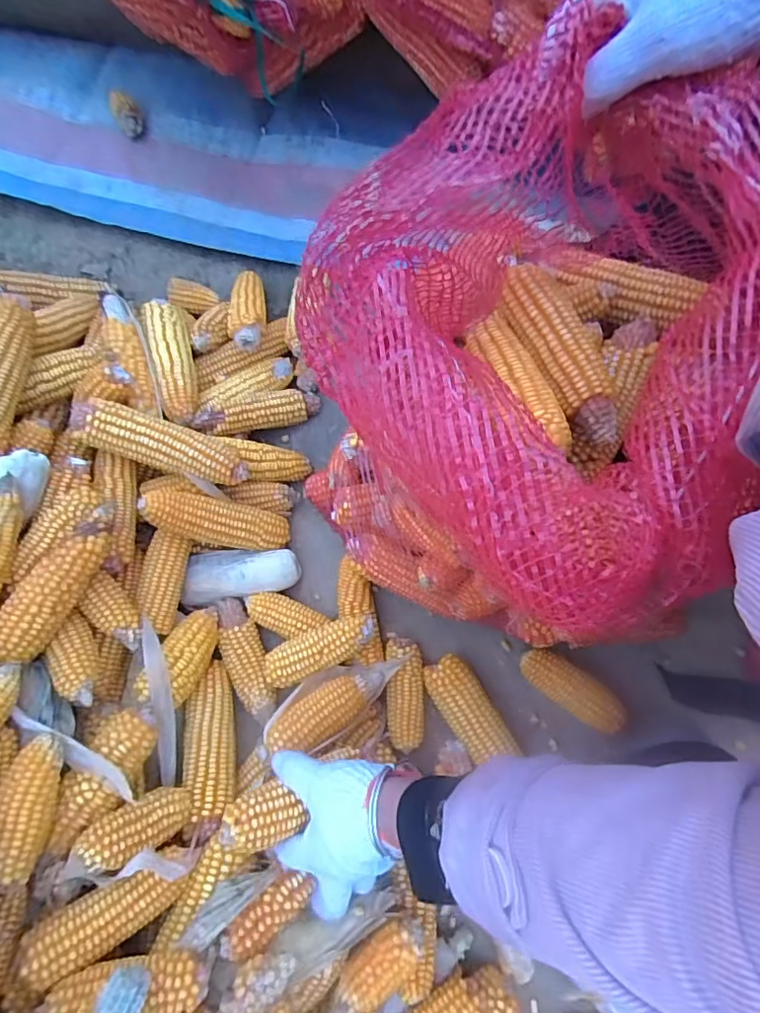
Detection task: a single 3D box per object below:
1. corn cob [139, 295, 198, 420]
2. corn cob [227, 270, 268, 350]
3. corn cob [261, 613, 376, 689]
[{"bbox_3d":[-0.243,-0.175,0.651,0.047,0.040,0.177,-18,74,-7],"label":"corn cob"},{"bbox_3d":[-0.167,-0.253,0.692,0.048,0.047,0.136,-6,72,-4],"label":"corn cob"},{"bbox_3d":[-0.064,0.147,0.568,0.125,0.037,0.045,-22,74,-8],"label":"corn cob"}]

